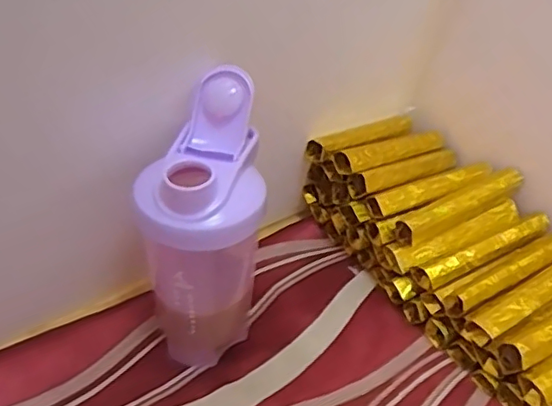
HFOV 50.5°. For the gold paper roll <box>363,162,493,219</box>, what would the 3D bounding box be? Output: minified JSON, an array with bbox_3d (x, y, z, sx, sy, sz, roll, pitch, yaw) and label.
[{"bbox_3d":[0.144,-0.013,0.534,0.129,0.018,0.024,-17,42,-24],"label":"gold paper roll"}]

